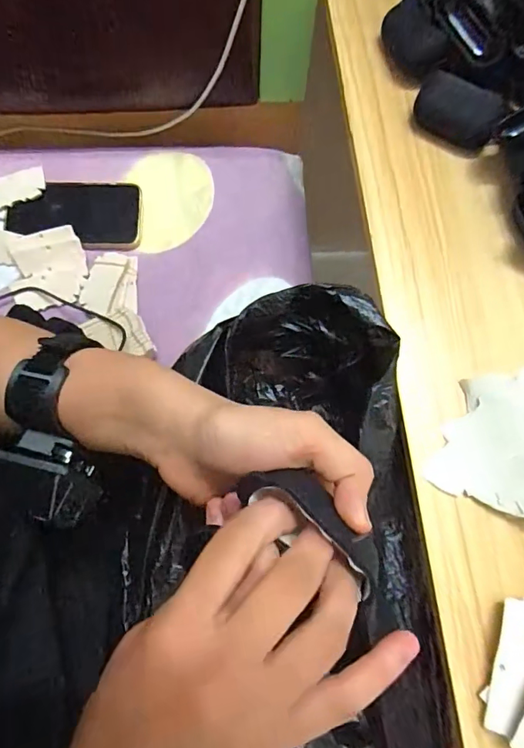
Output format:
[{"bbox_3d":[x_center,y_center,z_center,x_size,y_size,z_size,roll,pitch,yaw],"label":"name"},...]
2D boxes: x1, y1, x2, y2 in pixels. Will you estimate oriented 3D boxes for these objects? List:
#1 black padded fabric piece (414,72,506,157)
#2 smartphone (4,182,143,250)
[{"bbox_3d":[0.148,-0.199,0.354,0.063,0.035,0.031,27,75,5],"label":"black padded fabric piece"},{"bbox_3d":[-0.204,-0.175,0.504,0.142,0.014,0.076,0,74,-2],"label":"smartphone"}]

